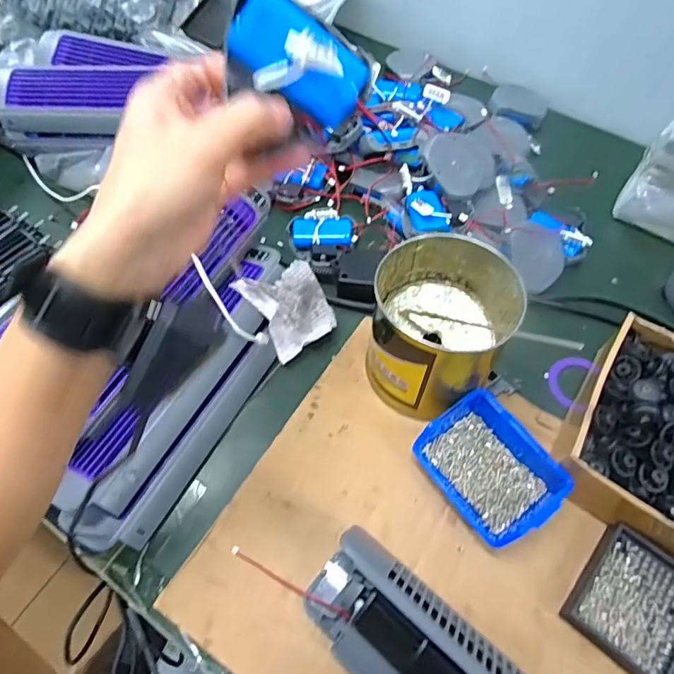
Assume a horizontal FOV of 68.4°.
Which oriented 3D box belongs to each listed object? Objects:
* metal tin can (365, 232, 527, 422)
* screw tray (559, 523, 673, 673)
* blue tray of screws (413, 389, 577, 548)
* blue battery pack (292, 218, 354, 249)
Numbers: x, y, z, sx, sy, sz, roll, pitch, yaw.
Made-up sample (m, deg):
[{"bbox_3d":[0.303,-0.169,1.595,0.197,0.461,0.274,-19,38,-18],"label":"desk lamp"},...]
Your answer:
[{"bbox_3d":[0.088,-0.010,0.449,0.119,0.102,0.132,38,66,19],"label":"metal tin can"},{"bbox_3d":[0.257,0.223,0.380,0.135,0.027,0.094,38,66,19],"label":"screw tray"},{"bbox_3d":[0.130,0.112,0.427,0.084,0.048,0.111,-34,66,-18],"label":"blue tray of screws"},{"bbox_3d":[-0.016,-0.118,0.569,0.069,0.014,0.038,-1,60,-1],"label":"blue battery pack"}]

